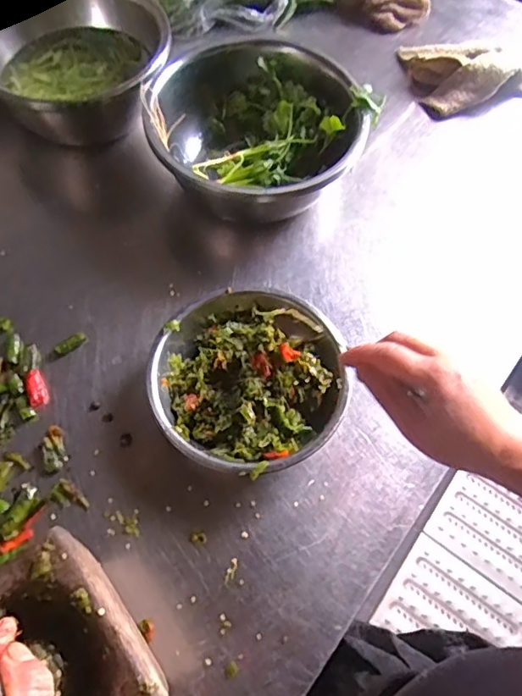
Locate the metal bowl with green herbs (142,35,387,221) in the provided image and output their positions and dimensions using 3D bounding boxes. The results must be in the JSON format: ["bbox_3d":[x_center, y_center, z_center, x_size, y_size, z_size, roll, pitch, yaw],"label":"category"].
[{"bbox_3d":[-0.003,-0.245,0.636,0.238,0.108,0.226,1,64,-2],"label":"metal bowl with green herbs"}]

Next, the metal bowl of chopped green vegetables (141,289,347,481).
[{"bbox_3d":[-0.013,0.027,0.523,0.182,0.051,0.183,1,64,-2],"label":"metal bowl of chopped green vegetables"}]

